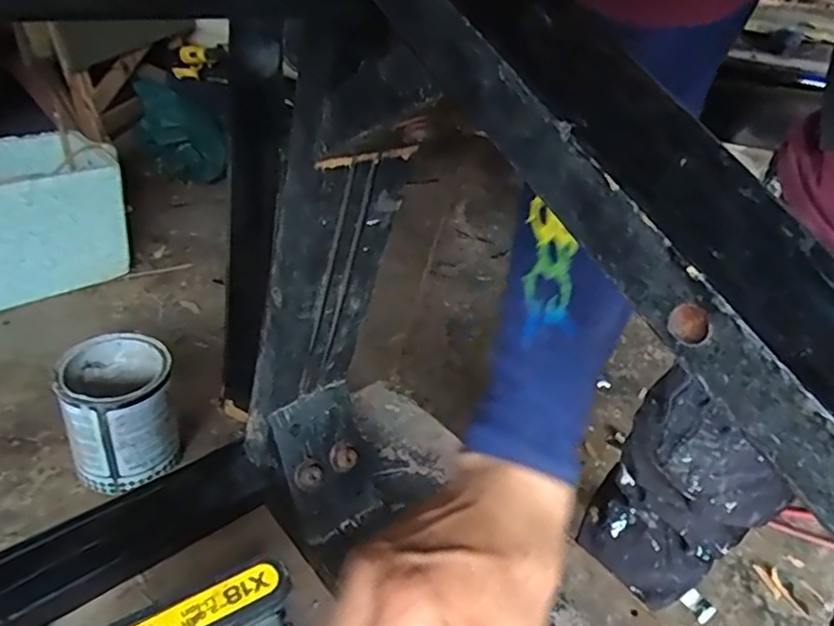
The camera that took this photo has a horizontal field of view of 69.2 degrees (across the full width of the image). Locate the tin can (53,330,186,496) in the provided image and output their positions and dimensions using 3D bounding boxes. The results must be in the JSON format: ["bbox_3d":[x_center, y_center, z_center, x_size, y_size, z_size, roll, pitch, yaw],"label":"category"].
[{"bbox_3d":[-0.488,0.169,1.008,0.158,0.218,0.177,-9,41,-24],"label":"tin can"}]

